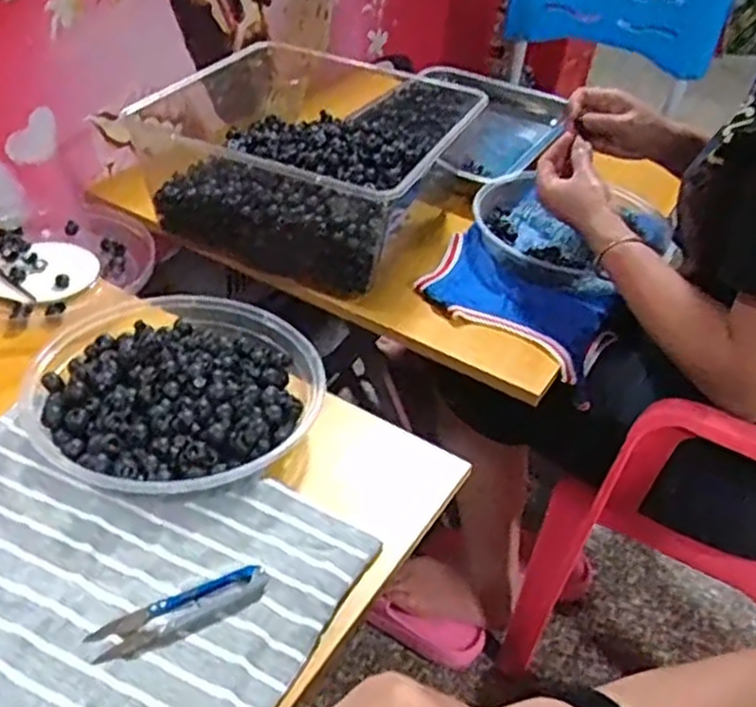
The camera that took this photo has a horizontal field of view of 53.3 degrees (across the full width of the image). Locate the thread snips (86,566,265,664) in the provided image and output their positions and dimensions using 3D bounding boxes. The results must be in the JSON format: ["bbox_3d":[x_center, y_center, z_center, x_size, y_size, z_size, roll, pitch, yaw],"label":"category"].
[{"bbox_3d":[-0.112,0.148,0.432,0.099,0.008,0.026,-18,45,-28],"label":"thread snips"}]

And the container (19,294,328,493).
[{"bbox_3d":[-0.148,0.024,0.553,0.192,0.042,0.208,4,38,-3],"label":"container"}]

